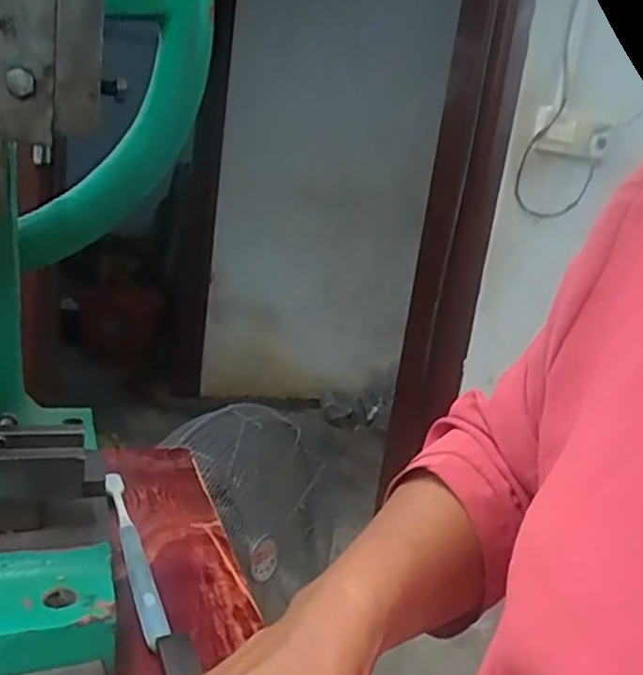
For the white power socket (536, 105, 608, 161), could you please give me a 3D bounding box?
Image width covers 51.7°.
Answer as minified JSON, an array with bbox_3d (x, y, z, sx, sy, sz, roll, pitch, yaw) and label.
[{"bbox_3d":[0.533,-0.433,1.415,0.163,0.090,0.027,4,15,-18],"label":"white power socket"}]

